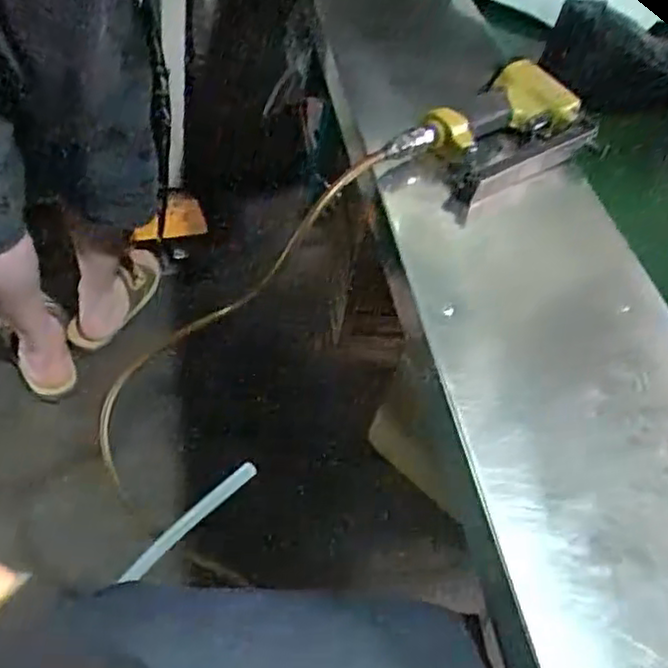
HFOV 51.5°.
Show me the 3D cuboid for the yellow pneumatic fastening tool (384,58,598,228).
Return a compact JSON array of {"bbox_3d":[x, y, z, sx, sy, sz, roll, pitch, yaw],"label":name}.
[{"bbox_3d":[0.159,-0.191,0.690,0.124,0.067,0.220,41,54,22],"label":"yellow pneumatic fastening tool"}]

